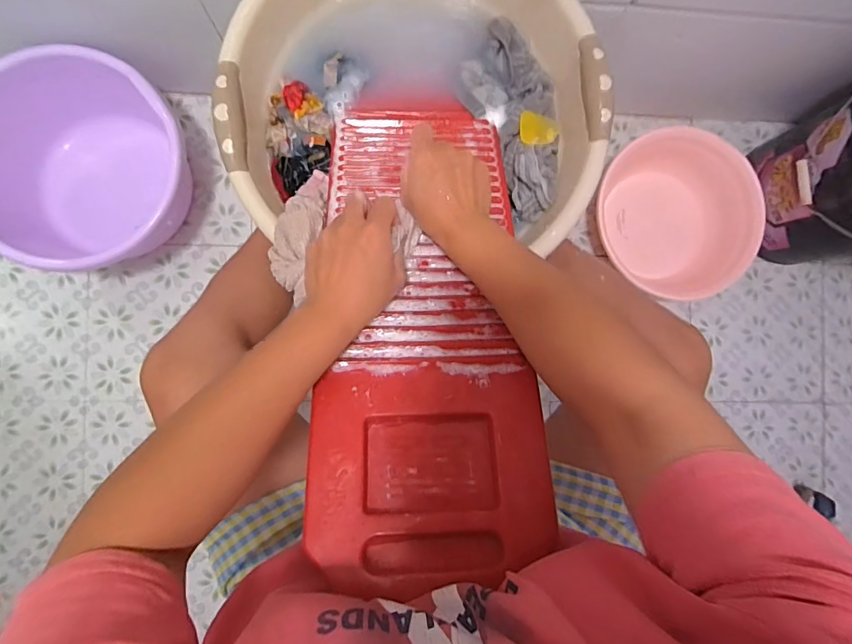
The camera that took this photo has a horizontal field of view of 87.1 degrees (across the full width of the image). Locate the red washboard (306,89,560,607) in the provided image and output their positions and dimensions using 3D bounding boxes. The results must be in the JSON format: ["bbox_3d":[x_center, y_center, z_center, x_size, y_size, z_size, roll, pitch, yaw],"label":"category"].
[{"bbox_3d":[-0.005,-0.037,0.439,0.191,0.026,0.510,-1,65,-5],"label":"red washboard"}]

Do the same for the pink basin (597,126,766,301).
[{"bbox_3d":[0.483,-0.208,0.883,0.324,0.092,0.301,0,92,-5],"label":"pink basin"}]

